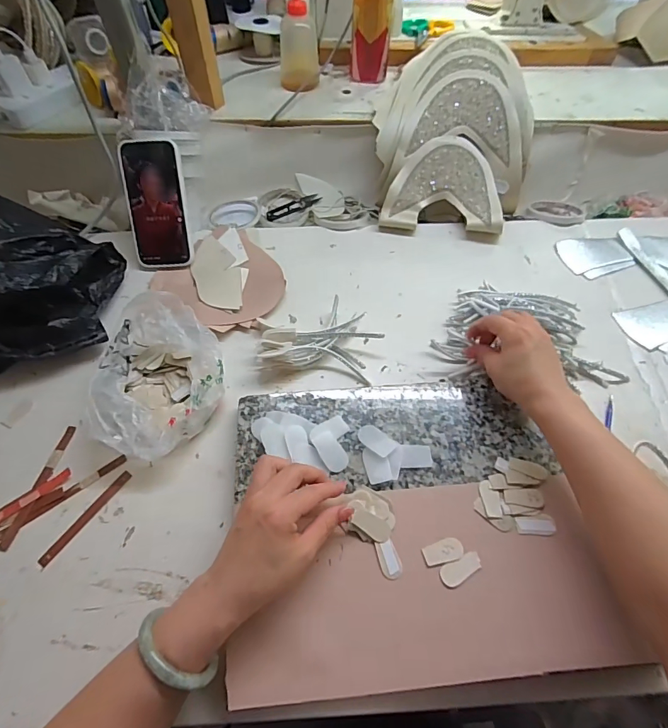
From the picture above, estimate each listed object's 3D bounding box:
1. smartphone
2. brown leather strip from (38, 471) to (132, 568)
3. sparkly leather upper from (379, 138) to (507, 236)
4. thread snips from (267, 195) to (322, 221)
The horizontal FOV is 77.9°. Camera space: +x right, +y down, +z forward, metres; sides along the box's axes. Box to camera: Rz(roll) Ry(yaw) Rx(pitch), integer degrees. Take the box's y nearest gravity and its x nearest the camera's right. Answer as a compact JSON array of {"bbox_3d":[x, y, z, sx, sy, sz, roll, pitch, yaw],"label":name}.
[{"bbox_3d":[-0.248,-0.221,0.580,0.085,0.164,0.011,1,21,0],"label":"smartphone"},{"bbox_3d":[-0.254,0.157,0.425,0.012,0.004,0.109,30,62,18],"label":"brown leather strip"},{"bbox_3d":[0.171,-0.278,0.638,0.174,0.034,0.142,8,93,-1],"label":"sparkly leather upper"},{"bbox_3d":[-0.069,-0.267,0.698,0.101,0.009,0.026,-25,61,-16],"label":"thread snips"}]

